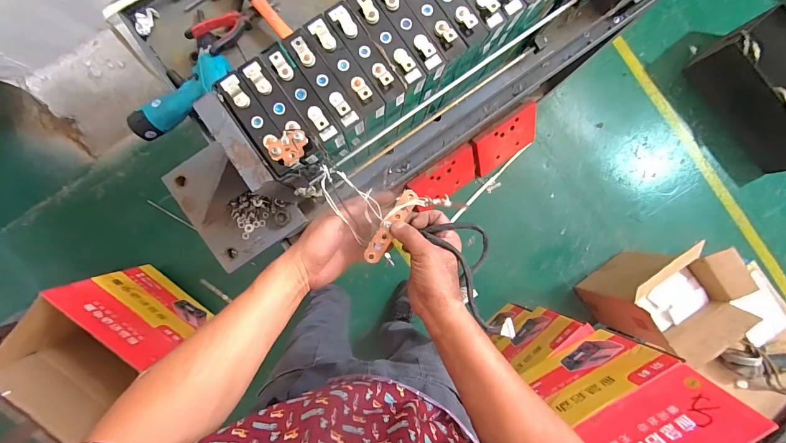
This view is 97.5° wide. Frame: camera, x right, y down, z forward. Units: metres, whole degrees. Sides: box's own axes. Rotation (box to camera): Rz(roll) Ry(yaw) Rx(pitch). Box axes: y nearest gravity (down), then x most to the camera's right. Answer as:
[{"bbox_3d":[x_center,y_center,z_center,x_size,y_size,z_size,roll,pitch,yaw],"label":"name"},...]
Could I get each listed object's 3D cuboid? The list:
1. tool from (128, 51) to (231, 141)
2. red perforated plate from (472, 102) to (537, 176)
[{"bbox_3d":[-0.394,-0.234,0.642,0.060,0.052,0.204,43,87,0],"label":"tool"},{"bbox_3d":[0.433,-0.308,1.328,0.274,0.202,0.016,-31,47,-2],"label":"red perforated plate"}]

